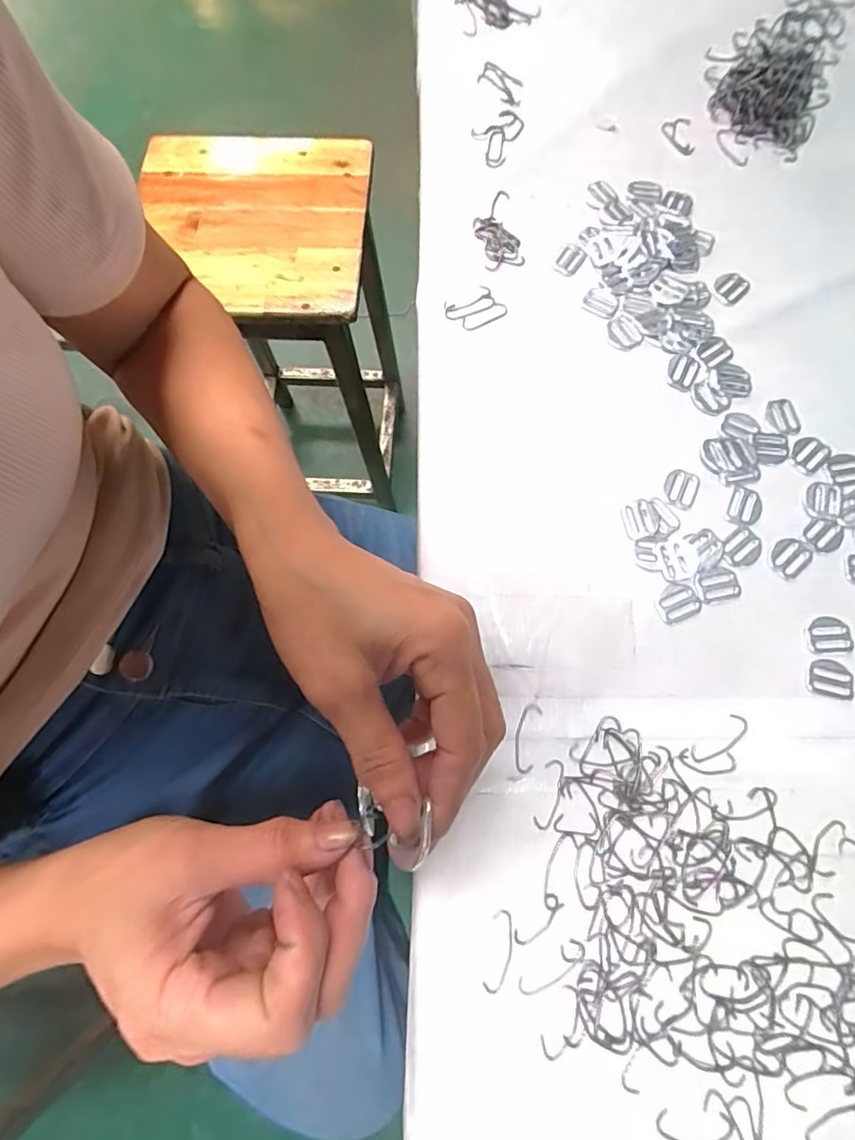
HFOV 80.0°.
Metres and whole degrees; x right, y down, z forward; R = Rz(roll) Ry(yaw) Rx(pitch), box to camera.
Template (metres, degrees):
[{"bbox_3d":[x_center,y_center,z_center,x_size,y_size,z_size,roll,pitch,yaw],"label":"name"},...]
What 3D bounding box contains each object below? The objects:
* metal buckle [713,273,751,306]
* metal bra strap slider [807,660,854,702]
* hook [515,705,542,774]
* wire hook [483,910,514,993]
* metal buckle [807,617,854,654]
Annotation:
[{"bbox_3d":[0.237,-0.220,0.398,0.028,0.004,0.024,-42,79,-11],"label":"metal buckle"},{"bbox_3d":[0.251,0.068,0.317,0.026,0.004,0.023,17,75,4],"label":"metal bra strap slider"},{"bbox_3d":[0.061,0.103,0.311,0.013,0.004,0.041,13,75,3],"label":"hook"},{"bbox_3d":[0.040,0.211,0.281,0.013,0.004,0.041,12,75,3],"label":"wire hook"},{"bbox_3d":[0.256,0.041,0.323,0.024,0.004,0.023,-1,74,-1],"label":"metal buckle"}]

